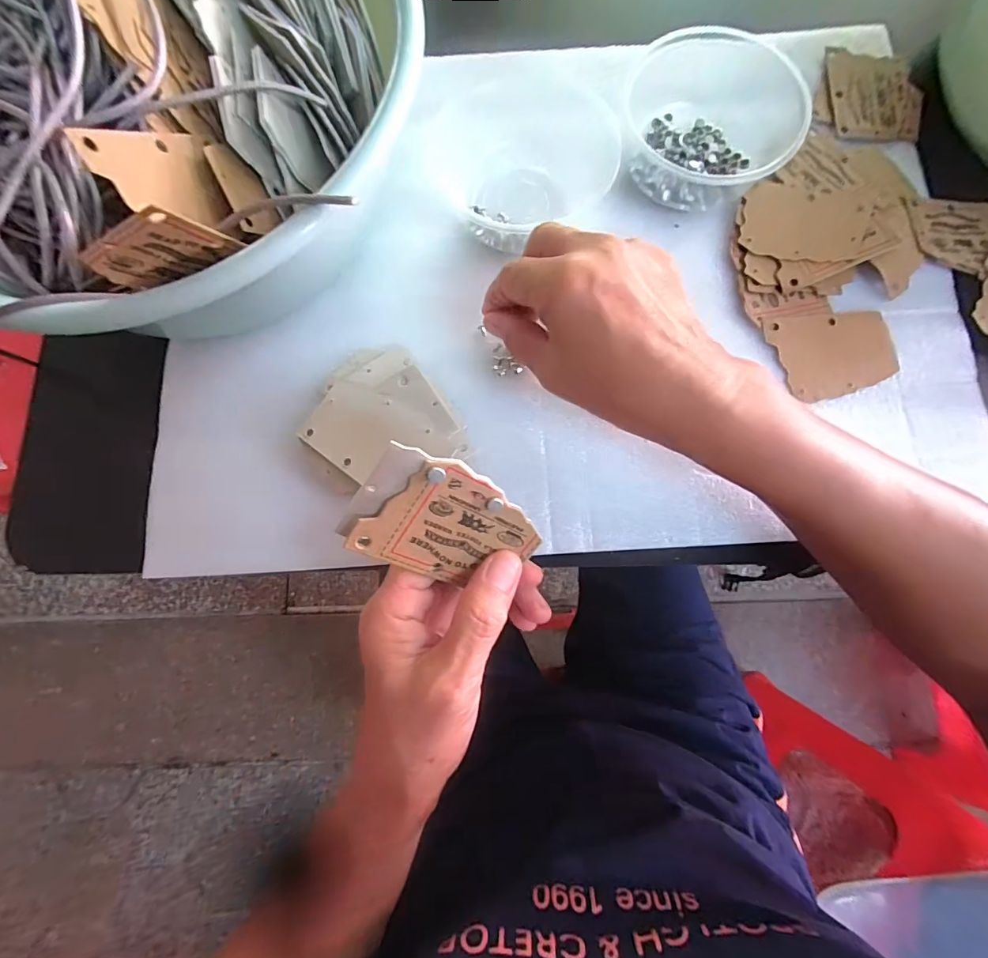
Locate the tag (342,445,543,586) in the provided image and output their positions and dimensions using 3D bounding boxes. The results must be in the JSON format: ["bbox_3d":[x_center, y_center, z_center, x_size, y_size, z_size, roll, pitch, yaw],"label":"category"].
[{"bbox_3d":[-0.020,0.021,0.196,0.080,0.004,0.053,28,109,-26],"label":"tag"}]

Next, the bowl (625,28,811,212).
[{"bbox_3d":[0.137,-0.229,0.291,0.106,0.041,0.092,38,83,7],"label":"bowl"}]

